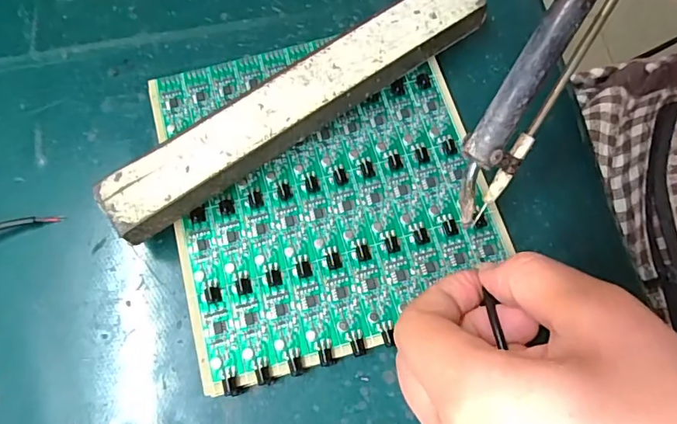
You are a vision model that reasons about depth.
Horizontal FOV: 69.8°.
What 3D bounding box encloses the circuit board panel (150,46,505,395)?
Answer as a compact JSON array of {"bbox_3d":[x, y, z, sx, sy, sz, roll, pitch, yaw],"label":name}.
[{"bbox_3d":[-0.006,-0.012,0.228,0.140,0.009,0.152,-15,72,-4],"label":"circuit board panel"}]

